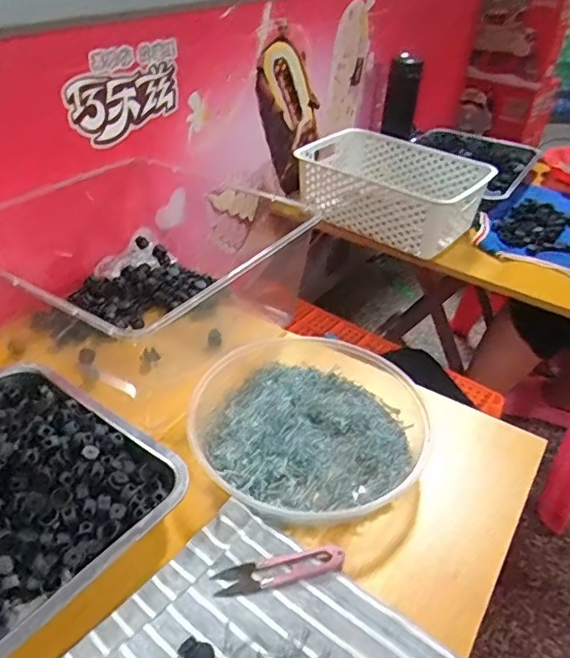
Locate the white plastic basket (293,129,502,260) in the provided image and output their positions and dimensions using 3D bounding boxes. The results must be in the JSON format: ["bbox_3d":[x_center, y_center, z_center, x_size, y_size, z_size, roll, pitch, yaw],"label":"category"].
[{"bbox_3d":[0.178,-0.263,1.033,0.218,0.100,0.333,-26,45,-34],"label":"white plastic basket"}]

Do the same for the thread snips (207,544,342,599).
[{"bbox_3d":[-0.004,0.185,0.440,0.101,0.012,0.025,-6,37,-13],"label":"thread snips"}]

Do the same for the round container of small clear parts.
[{"bbox_3d":[0.026,0.089,0.552,0.231,0.037,0.210,2,36,-2],"label":"round container of small clear parts"}]

